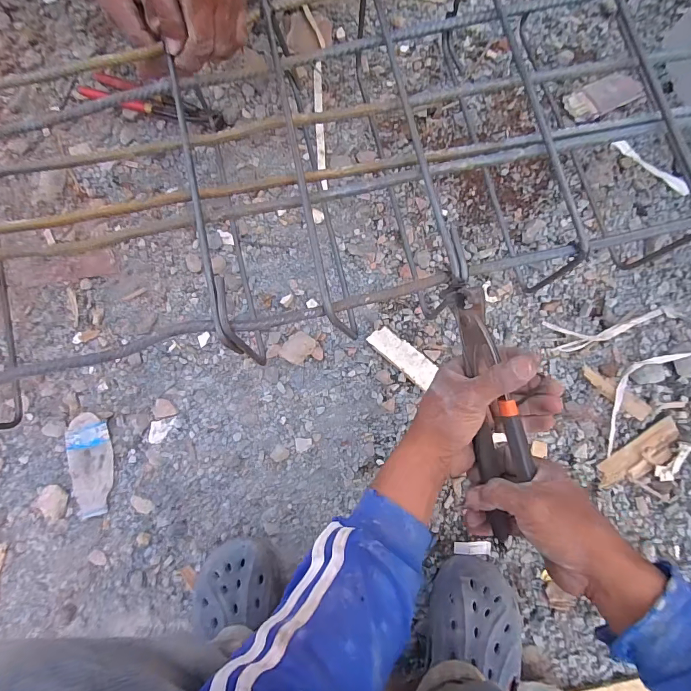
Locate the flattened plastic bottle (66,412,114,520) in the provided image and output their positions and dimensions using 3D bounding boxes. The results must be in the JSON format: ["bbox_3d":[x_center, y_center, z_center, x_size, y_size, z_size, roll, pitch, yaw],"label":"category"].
[{"bbox_3d":[-0.361,0.167,0.553,0.065,0.010,0.139,-12,81,0],"label":"flattened plastic bottle"}]

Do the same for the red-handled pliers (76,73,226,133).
[{"bbox_3d":[-0.310,-0.384,0.623,0.231,0.028,0.049,18,82,4],"label":"red-handled pliers"}]

